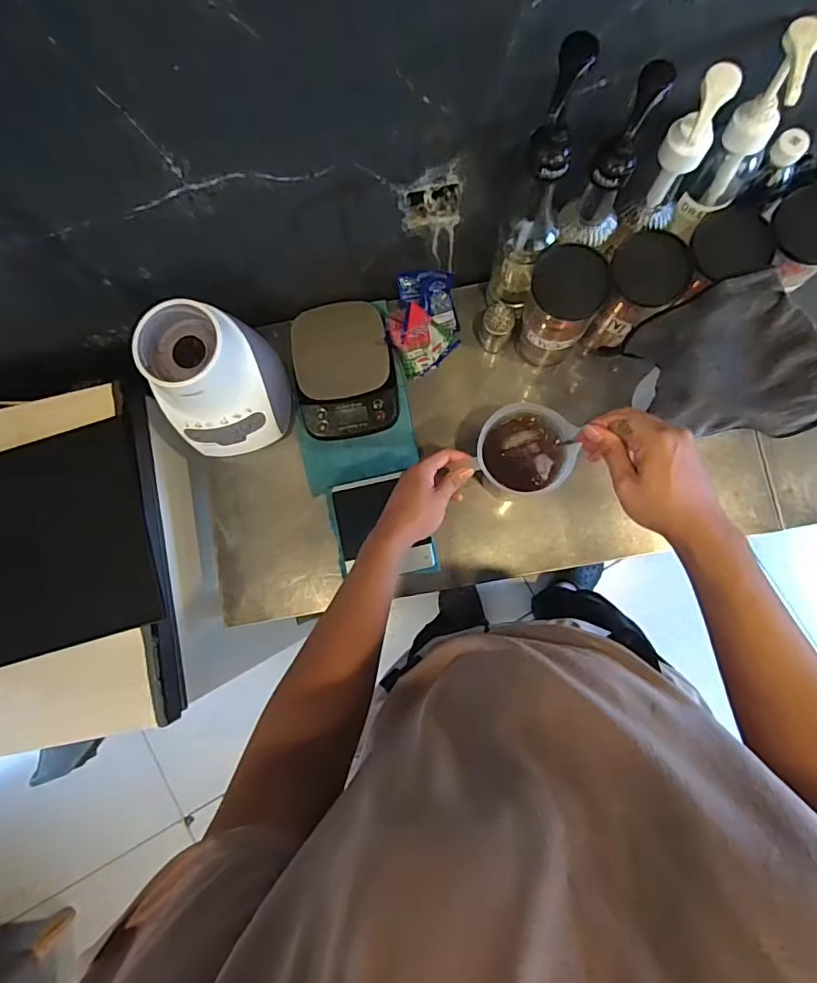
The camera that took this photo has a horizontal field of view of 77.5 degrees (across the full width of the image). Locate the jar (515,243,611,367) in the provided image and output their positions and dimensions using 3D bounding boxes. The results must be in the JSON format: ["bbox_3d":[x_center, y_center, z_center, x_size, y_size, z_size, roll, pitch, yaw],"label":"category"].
[{"bbox_3d":[0.202,-0.243,0.698,0.088,0.195,0.083,0,84,4],"label":"jar"}]

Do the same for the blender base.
[{"bbox_3d":[-0.260,-0.143,0.706,0.148,0.186,0.164,-2,84,3],"label":"blender base"}]

